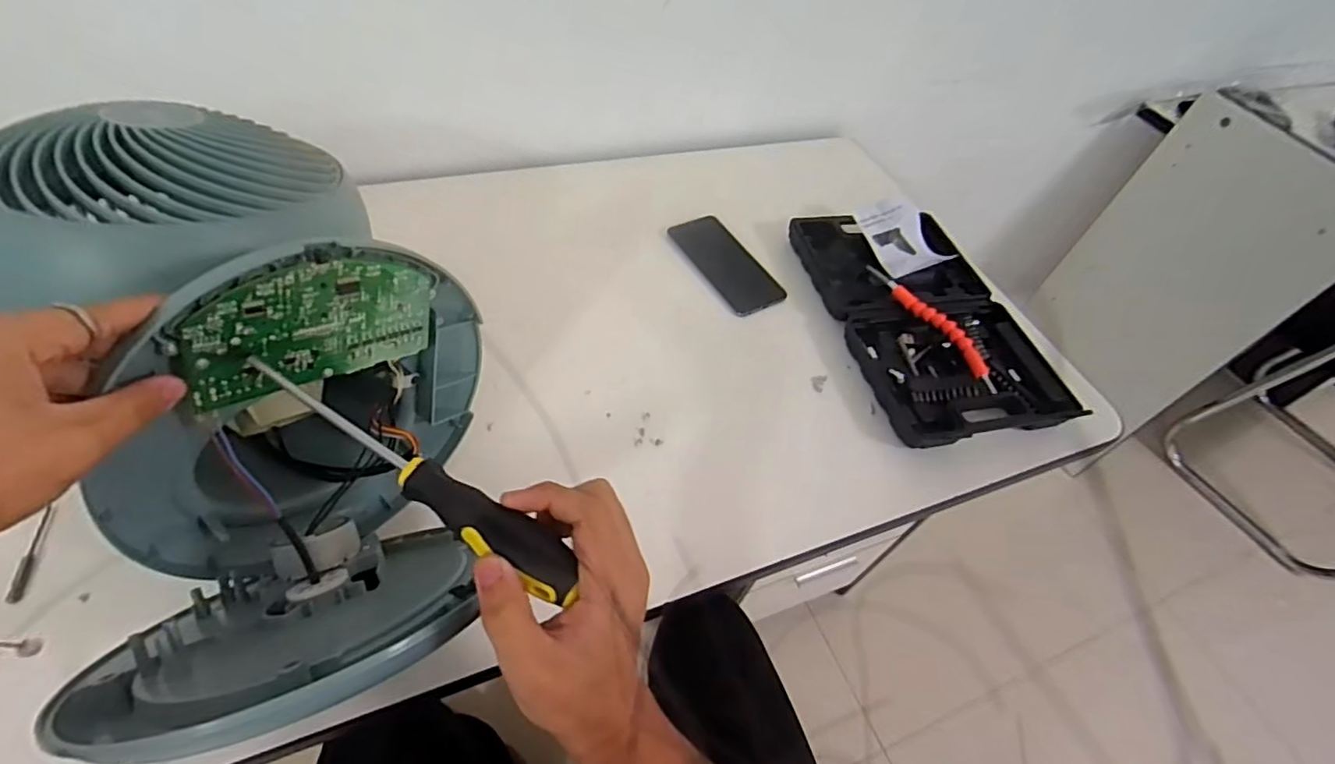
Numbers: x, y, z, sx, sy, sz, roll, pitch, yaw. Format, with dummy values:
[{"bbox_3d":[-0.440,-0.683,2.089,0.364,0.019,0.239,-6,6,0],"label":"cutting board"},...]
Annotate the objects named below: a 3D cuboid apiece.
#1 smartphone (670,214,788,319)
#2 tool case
[{"bbox_3d":[0.071,-0.146,0.747,0.073,0.006,0.166,-22,59,-25],"label":"smartphone"},{"bbox_3d":[0.298,-0.085,0.703,0.203,0.037,0.332,-8,54,-17],"label":"tool case"}]

